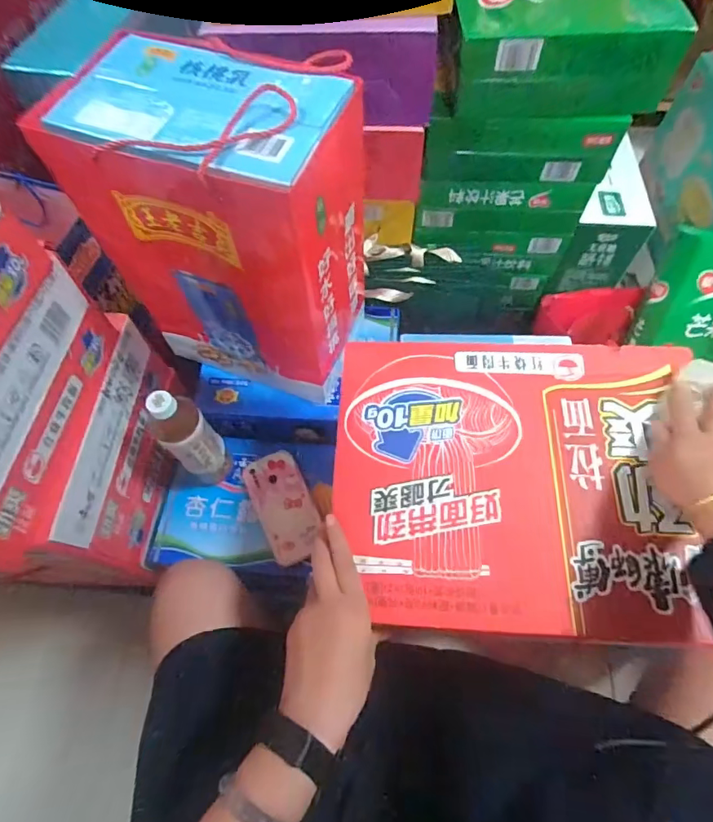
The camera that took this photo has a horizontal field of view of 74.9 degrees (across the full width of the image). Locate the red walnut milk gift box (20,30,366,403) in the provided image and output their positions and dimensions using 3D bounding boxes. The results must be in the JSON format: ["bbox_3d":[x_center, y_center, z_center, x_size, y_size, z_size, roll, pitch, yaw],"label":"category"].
[{"bbox_3d":[-0.139,-0.195,0.580,0.264,0.373,0.168,17,62,12],"label":"red walnut milk gift box"}]

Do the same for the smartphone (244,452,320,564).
[{"bbox_3d":[-0.106,0.141,0.692,0.080,0.015,0.162,-22,72,-14],"label":"smartphone"}]

